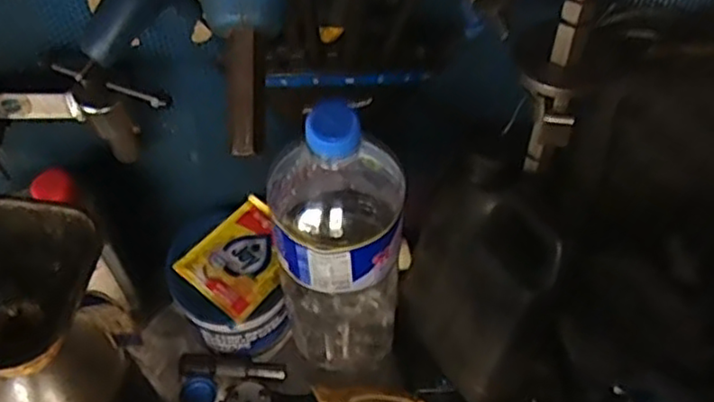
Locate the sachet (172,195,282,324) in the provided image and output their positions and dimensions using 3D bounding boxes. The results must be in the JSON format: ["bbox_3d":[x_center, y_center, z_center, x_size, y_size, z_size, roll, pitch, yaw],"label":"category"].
[{"bbox_3d":[-0.095,0.046,0.580,0.077,0.017,0.090,33,61,22],"label":"sachet"}]

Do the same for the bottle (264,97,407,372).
[{"bbox_3d":[-0.012,0.039,0.513,0.088,0.304,0.102,4,52,3],"label":"bottle"}]

